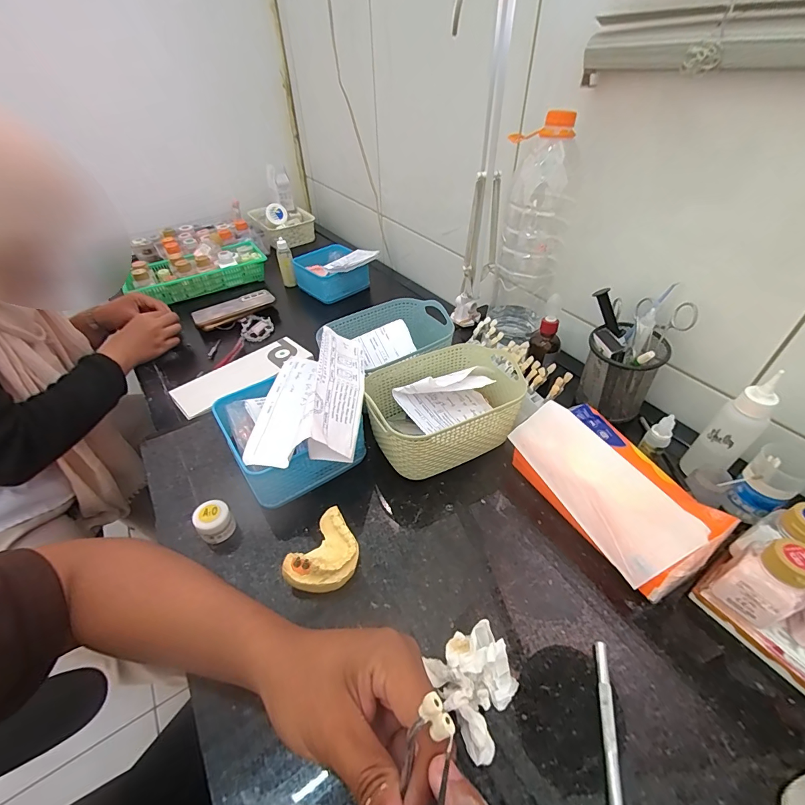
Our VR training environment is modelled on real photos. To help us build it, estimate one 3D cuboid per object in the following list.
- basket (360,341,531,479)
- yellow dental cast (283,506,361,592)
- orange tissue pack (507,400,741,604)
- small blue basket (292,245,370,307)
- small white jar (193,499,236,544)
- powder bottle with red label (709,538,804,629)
[{"bbox_3d":[0.049,0.009,0.458,0.171,0.085,0.118,-21,46,-20],"label":"basket"},{"bbox_3d":[-0.066,0.141,0.358,0.053,0.031,0.072,22,47,23],"label":"yellow dental cast"},{"bbox_3d":[0.202,0.079,0.382,0.108,0.082,0.182,-20,46,-19],"label":"orange tissue pack"},{"bbox_3d":[-0.165,-0.292,0.895,0.136,0.065,0.149,-26,48,-23],"label":"small blue basket"},{"bbox_3d":[-0.184,0.118,0.386,0.030,0.032,0.032,-1,42,1],"label":"small white jar"},{"bbox_3d":[0.275,0.133,0.295,0.034,0.069,0.042,-23,47,-21],"label":"powder bottle with red label"}]

